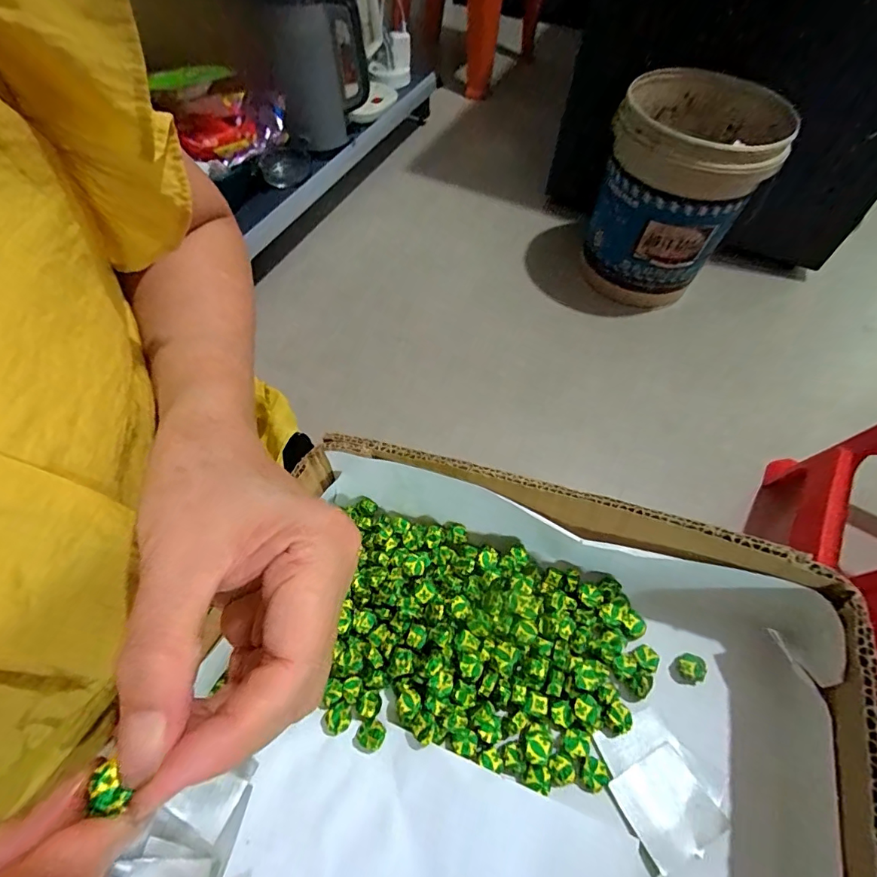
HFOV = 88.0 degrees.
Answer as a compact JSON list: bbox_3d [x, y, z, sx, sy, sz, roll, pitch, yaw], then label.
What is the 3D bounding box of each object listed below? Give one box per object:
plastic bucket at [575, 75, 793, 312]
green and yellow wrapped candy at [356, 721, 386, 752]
[{"bbox_3d":[0.428,-0.441,0.860,0.261,0.350,0.232,33,62,17],"label":"plastic bucket"},{"bbox_3d":[-0.033,0.145,0.222,0.014,0.007,0.012,14,56,14],"label":"green and yellow wrapped candy"}]

